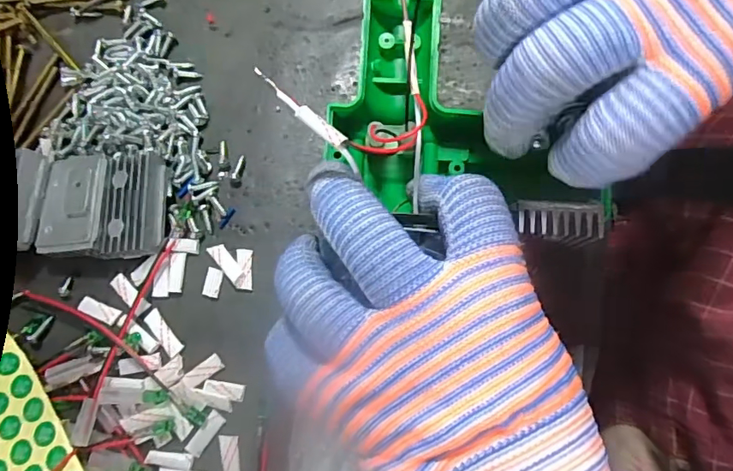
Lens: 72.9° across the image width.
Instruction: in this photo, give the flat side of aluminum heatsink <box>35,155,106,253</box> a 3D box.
[{"bbox_3d":[-0.134,-0.016,0.224,0.029,0.005,0.045,-1,76,10],"label":"flat side of aluminum heatsink"}]

